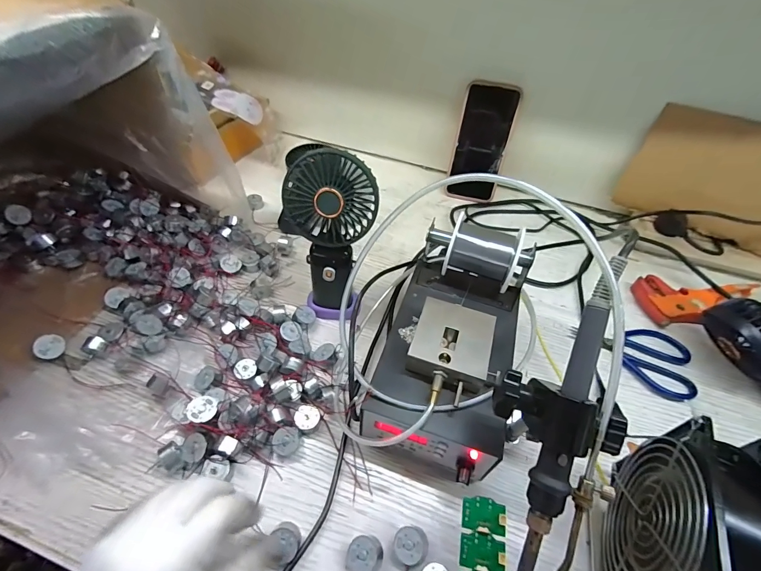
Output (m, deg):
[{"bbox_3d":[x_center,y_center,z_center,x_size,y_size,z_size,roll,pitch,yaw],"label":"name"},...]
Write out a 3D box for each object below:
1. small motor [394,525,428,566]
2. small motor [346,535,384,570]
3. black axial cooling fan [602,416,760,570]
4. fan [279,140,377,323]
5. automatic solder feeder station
[{"bbox_3d":[0.023,0.199,0.278,0.026,0.019,0.023,9,50,3],"label":"small motor"},{"bbox_3d":[-0.011,0.202,0.271,0.025,0.018,0.024,12,50,6],"label":"small motor"},{"bbox_3d":[0.193,0.168,0.238,0.046,0.132,0.119,22,51,14],"label":"black axial cooling fan"},{"bbox_3d":[-0.050,-0.040,0.370,0.085,0.176,0.064,-1,50,-5],"label":"fan"},{"bbox_3d":[0.068,0.053,0.333,0.119,0.124,0.200,17,51,10],"label":"automatic solder feeder station"}]

